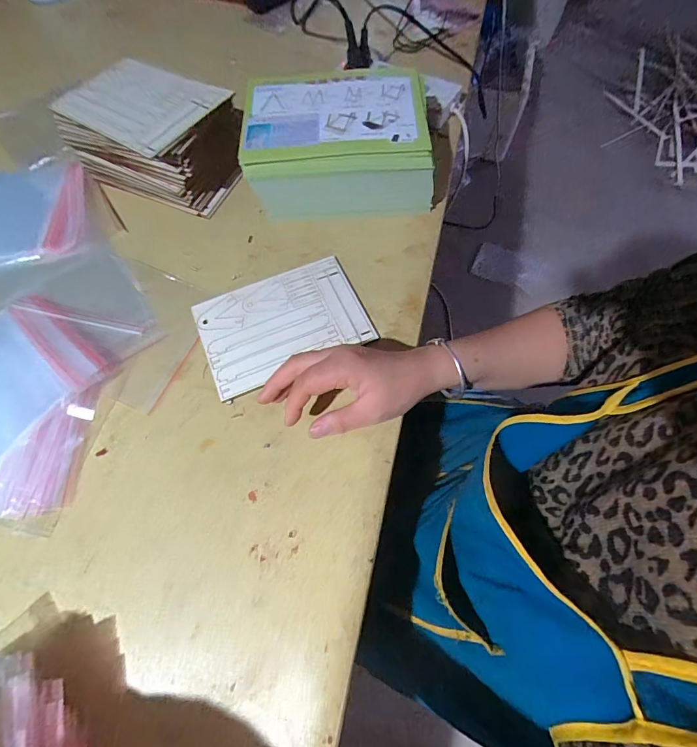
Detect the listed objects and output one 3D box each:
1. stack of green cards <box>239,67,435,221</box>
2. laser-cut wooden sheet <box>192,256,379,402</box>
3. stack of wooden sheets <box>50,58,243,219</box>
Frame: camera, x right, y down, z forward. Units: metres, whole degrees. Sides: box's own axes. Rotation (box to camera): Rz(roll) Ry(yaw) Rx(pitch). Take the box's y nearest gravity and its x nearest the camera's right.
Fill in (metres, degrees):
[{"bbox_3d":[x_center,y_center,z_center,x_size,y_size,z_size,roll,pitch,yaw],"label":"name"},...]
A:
[{"bbox_3d":[-0.010,-0.278,0.478,0.223,0.102,0.158,0,66,2],"label":"stack of green cards"},{"bbox_3d":[-0.074,-0.059,0.432,0.179,0.005,0.124,-23,67,-8],"label":"laser-cut wooden sheet"},{"bbox_3d":[-0.244,-0.306,0.500,0.189,0.102,0.142,29,70,14],"label":"stack of wooden sheets"}]

